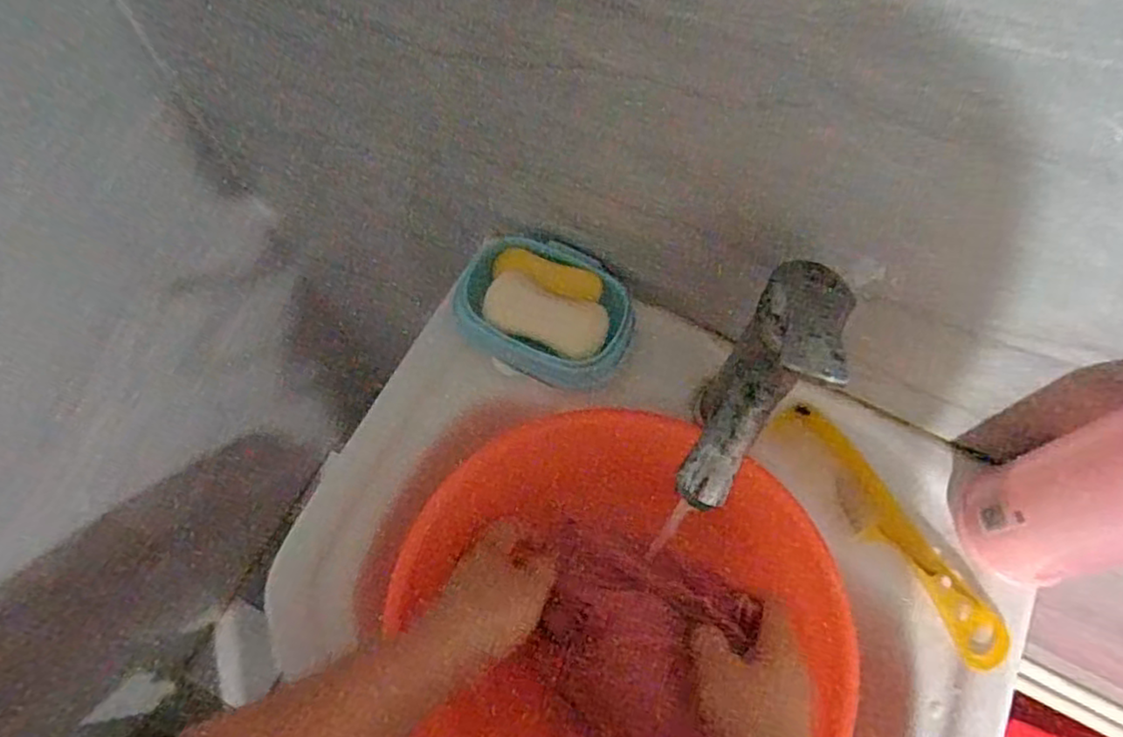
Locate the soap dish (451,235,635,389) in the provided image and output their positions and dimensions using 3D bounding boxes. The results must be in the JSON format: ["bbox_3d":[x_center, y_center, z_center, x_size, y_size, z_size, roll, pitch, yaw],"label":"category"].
[{"bbox_3d":[-0.012,-0.044,0.510,0.126,0.030,0.092,24,71,8],"label":"soap dish"}]

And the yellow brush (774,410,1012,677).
[{"bbox_3d":[0.231,0.110,0.489,0.037,0.018,0.206,-32,73,-12],"label":"yellow brush"}]

